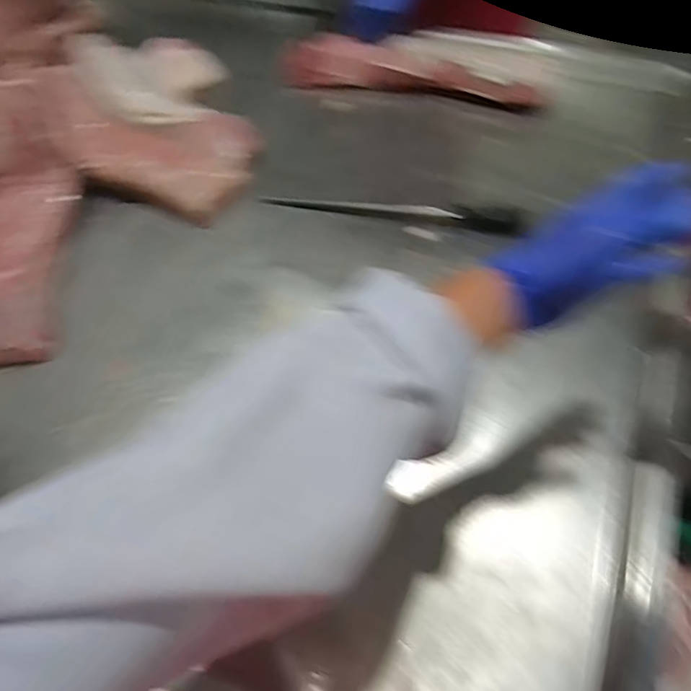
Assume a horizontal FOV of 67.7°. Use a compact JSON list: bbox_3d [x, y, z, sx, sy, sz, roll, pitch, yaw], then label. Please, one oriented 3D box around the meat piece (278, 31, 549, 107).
[{"bbox_3d":[0.128,-0.508,0.949,0.479,0.069,0.101,8,64,7],"label":"meat piece"}]

